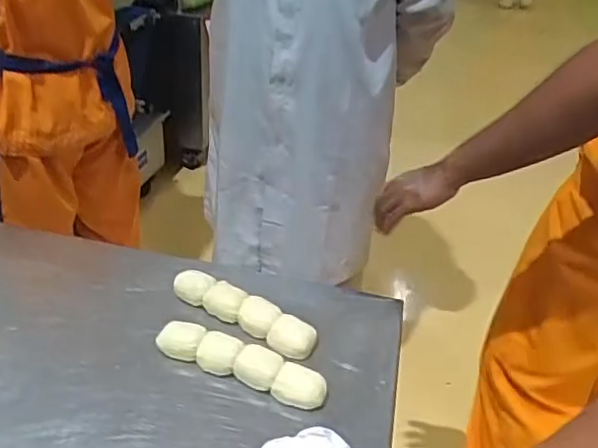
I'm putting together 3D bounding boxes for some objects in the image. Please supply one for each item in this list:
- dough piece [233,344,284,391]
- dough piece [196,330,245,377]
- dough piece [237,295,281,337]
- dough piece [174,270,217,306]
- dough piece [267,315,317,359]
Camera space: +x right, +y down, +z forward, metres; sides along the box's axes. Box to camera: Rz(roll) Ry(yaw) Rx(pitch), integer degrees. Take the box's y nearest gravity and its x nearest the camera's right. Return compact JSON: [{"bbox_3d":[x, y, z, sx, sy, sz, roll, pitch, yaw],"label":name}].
[{"bbox_3d":[-0.044,0.158,0.680,0.052,0.030,0.038,15,35,17],"label":"dough piece"},{"bbox_3d":[-0.089,0.144,0.691,0.042,0.033,0.035,13,34,15],"label":"dough piece"},{"bbox_3d":[-0.048,0.110,0.740,0.046,0.027,0.037,20,39,20],"label":"dough piece"},{"bbox_3d":[-0.131,0.078,0.773,0.046,0.031,0.032,21,37,25],"label":"dough piece"},{"bbox_3d":[-0.008,0.132,0.717,0.055,0.027,0.048,10,36,8],"label":"dough piece"}]

